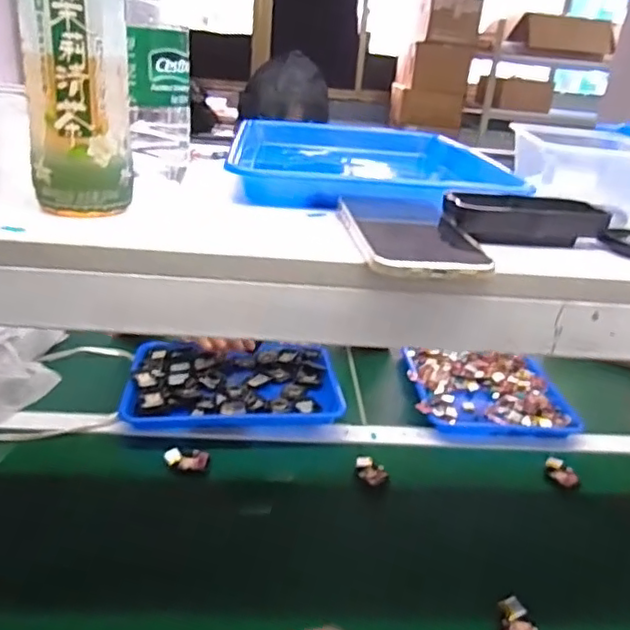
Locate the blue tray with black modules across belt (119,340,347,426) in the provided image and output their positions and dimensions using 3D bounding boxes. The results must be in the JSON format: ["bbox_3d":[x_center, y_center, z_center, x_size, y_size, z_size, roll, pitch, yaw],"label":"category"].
[{"bbox_3d":[-0.129,0.112,0.987,0.332,0.049,0.229,2,25,-5],"label":"blue tray with black modules across belt"}]

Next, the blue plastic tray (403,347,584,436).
[{"bbox_3d":[0.288,0.131,1.034,0.253,0.042,0.249,4,25,0],"label":"blue plastic tray"}]

